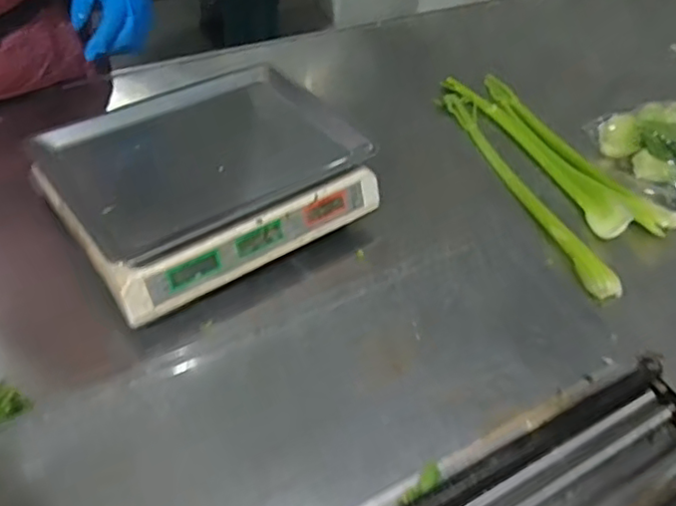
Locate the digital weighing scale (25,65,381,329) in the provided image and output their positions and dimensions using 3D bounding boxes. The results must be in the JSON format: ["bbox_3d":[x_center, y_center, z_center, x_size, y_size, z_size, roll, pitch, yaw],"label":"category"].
[{"bbox_3d":[-0.154,-0.092,0.751,0.345,0.085,0.272,-26,54,-28],"label":"digital weighing scale"}]

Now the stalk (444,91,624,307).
[{"bbox_3d":[0.262,-0.101,0.889,0.035,0.027,0.439,-11,48,-17],"label":"stalk"}]

